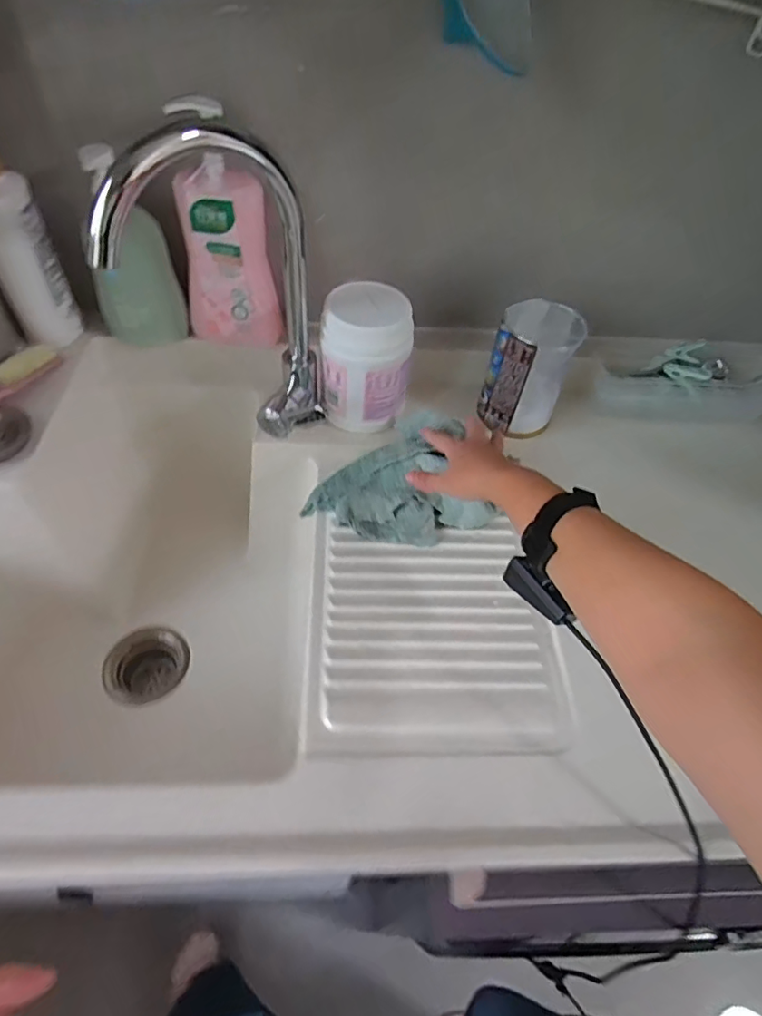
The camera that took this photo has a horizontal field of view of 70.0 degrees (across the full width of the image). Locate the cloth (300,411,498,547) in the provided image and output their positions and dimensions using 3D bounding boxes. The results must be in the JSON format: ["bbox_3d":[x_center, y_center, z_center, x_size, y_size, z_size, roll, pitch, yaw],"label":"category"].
[{"bbox_3d":[0.034,-0.030,0.629,0.190,0.069,0.164,30,56,16],"label":"cloth"}]

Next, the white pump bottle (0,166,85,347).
[{"bbox_3d":[-0.404,-0.294,0.600,0.073,0.230,0.056,-14,56,-16],"label":"white pump bottle"}]

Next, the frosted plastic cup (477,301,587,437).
[{"bbox_3d":[0.185,-0.170,0.695,0.099,0.147,0.106,3,53,-4],"label":"frosted plastic cup"}]

